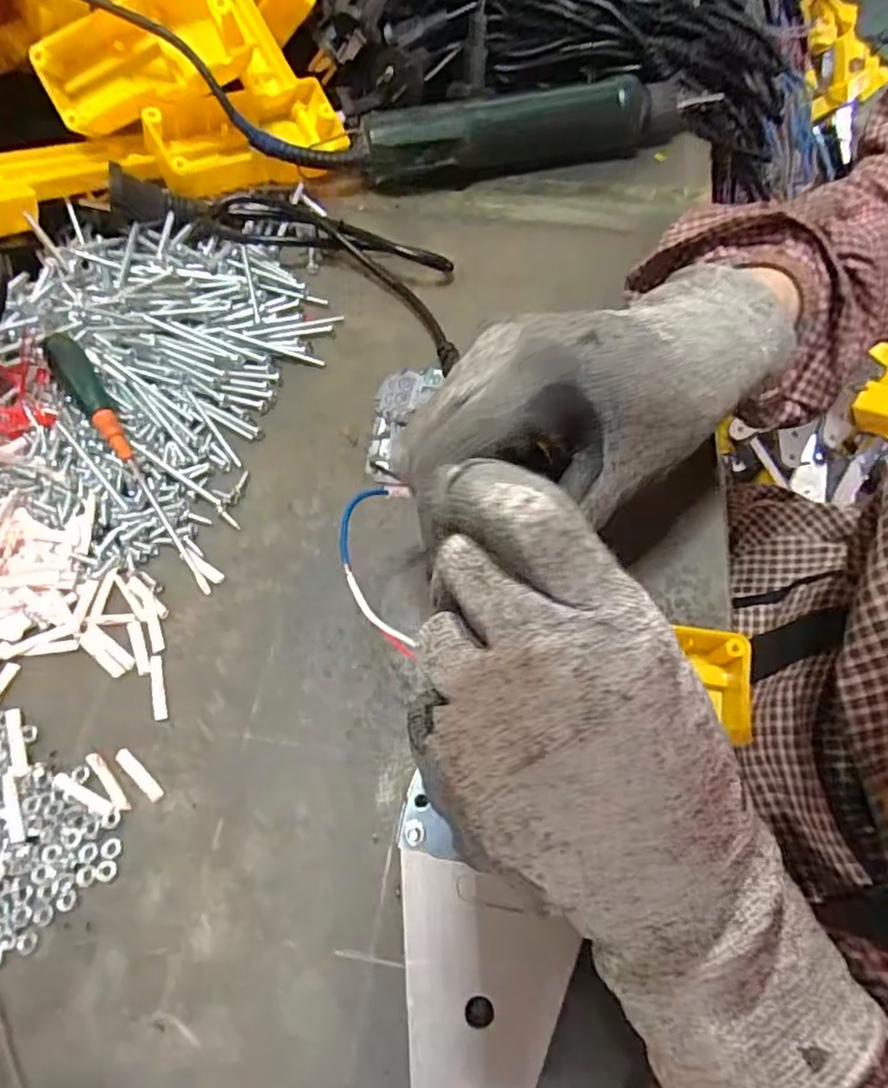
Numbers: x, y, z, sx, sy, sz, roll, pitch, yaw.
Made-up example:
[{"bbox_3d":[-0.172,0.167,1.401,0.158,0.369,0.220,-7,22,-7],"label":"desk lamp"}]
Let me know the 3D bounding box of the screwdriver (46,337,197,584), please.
[{"bbox_3d":[-0.154,-0.044,0.302,0.014,0.013,0.141,-31,84,-15],"label":"screwdriver"}]

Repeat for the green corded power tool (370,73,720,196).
[{"bbox_3d":[0.066,-0.278,0.421,0.246,0.037,0.041,-15,64,-8],"label":"green corded power tool"}]

